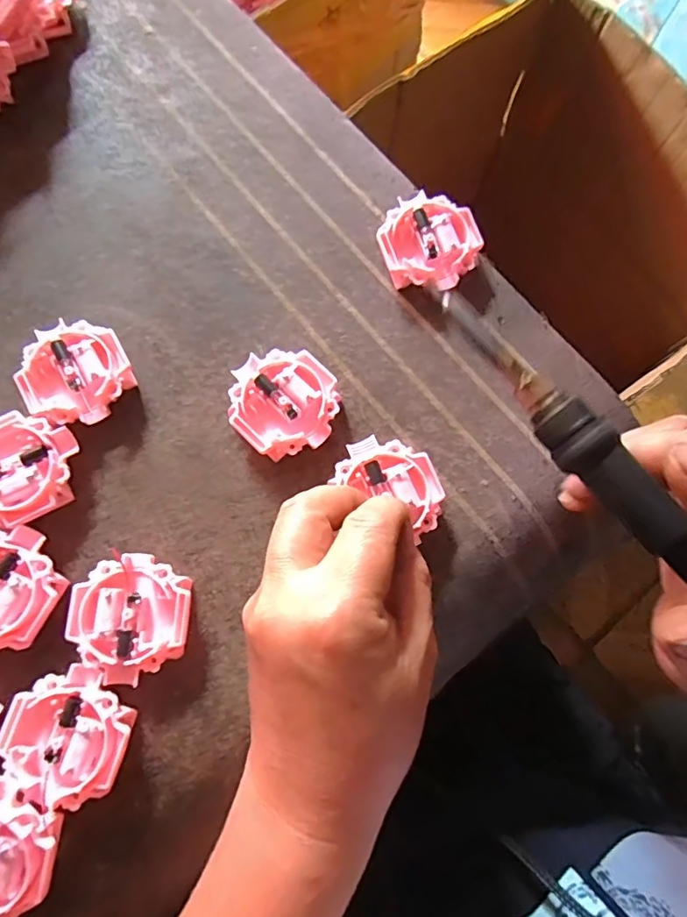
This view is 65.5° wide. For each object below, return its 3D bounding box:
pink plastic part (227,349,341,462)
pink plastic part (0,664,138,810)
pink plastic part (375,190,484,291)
[{"bbox_3d":[-0.030,-0.028,0.269,0.052,0.015,0.054,0,77,1],"label":"pink plastic part"},{"bbox_3d":[-0.119,0.121,0.233,0.047,0.016,0.052,-38,80,-7],"label":"pink plastic part"},{"bbox_3d":[0.046,-0.115,0.289,0.052,0.014,0.052,0,77,1],"label":"pink plastic part"}]

